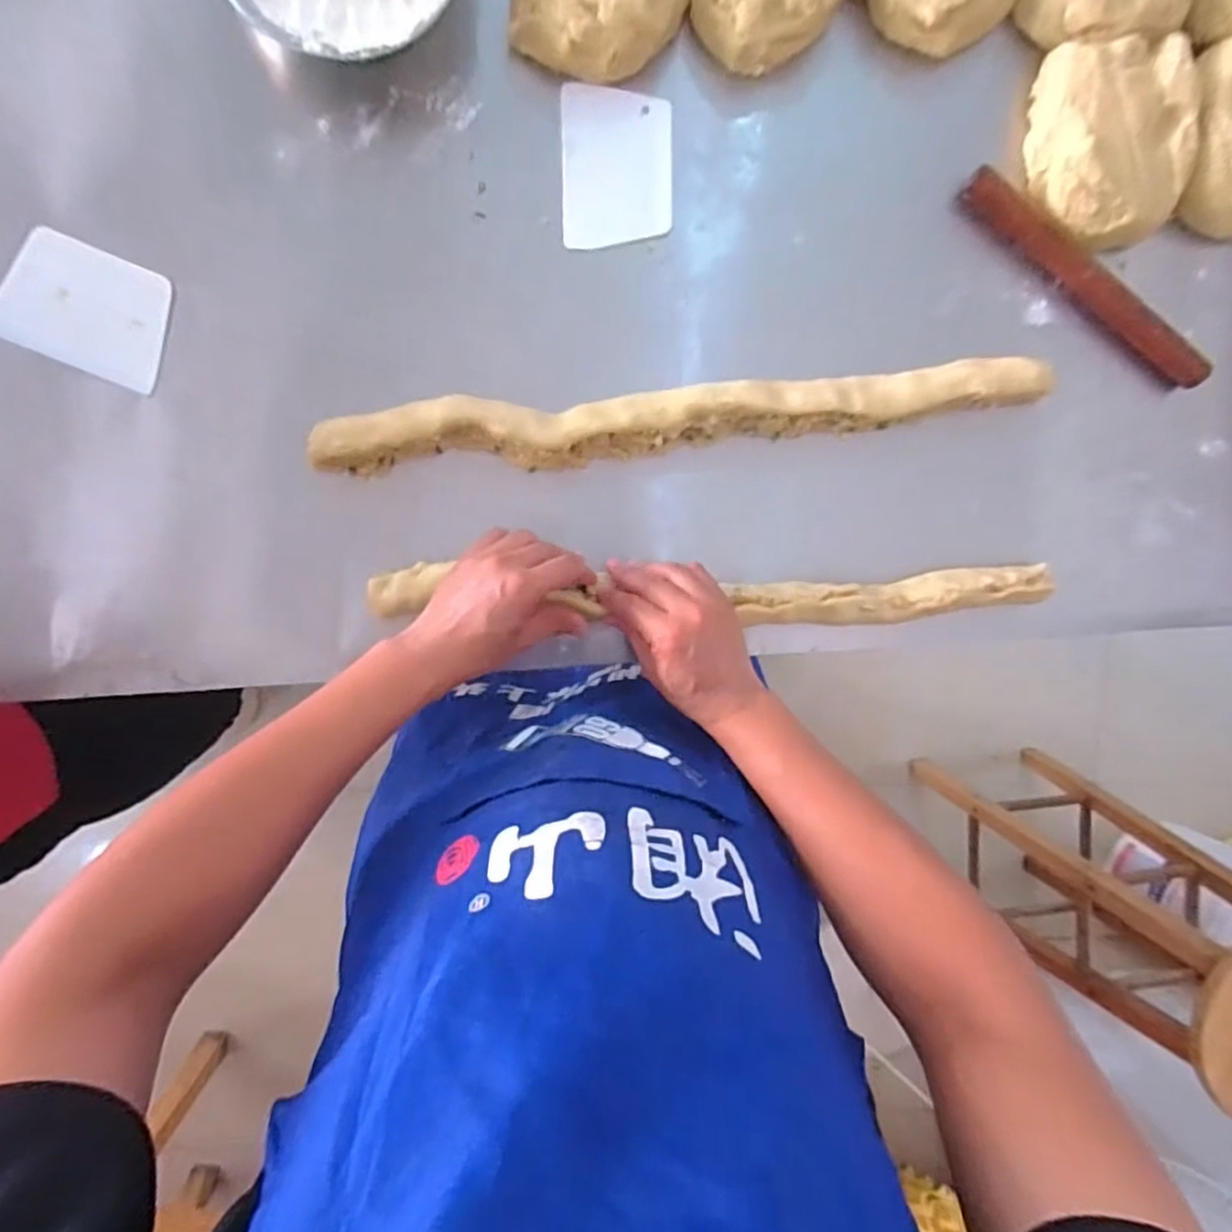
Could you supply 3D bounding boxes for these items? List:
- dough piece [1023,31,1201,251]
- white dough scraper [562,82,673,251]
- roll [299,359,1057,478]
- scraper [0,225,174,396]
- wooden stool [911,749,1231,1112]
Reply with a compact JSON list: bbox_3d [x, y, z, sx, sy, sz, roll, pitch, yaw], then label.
[{"bbox_3d":[0.420,-0.400,0.574,0.122,0.042,0.152,-5,97,-4],"label":"dough piece"},{"bbox_3d":[0.001,-0.383,0.581,0.092,0.005,0.127,-1,97,-5],"label":"white dough scraper"},{"bbox_3d":[0.062,-0.170,0.590,0.630,0.055,0.060,-5,97,-4],"label":"roll"},{"bbox_3d":[-0.431,-0.250,0.553,0.125,0.012,0.095,21,93,-8],"label":"scraper"},{"bbox_3d":[0.825,0.464,1.142,0.281,0.650,0.249,-3,97,-5],"label":"wooden stool"}]

